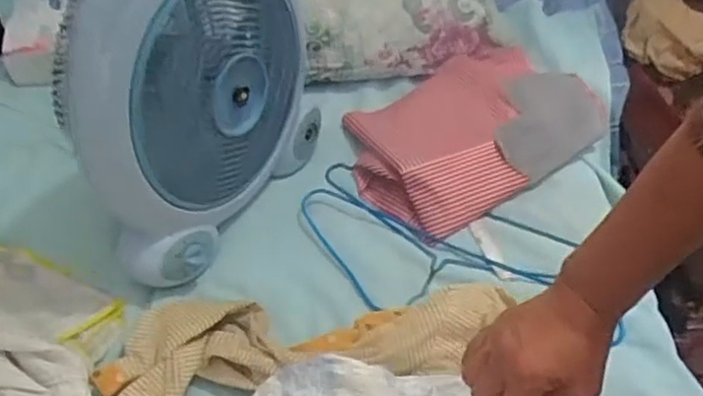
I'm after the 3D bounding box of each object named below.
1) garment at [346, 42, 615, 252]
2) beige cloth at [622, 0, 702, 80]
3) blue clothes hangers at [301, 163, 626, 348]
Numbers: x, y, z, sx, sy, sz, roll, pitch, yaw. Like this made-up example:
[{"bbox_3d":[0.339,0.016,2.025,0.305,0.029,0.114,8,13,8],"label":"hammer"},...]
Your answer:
[{"bbox_3d":[0.166,-0.108,0.922,0.370,0.084,0.247,-27,50,-24],"label":"garment"},{"bbox_3d":[0.562,-0.282,1.136,0.205,0.058,0.170,31,88,-12],"label":"beige cloth"},{"bbox_3d":[0.120,0.075,0.790,0.402,0.019,0.186,20,56,18],"label":"blue clothes hangers"}]

